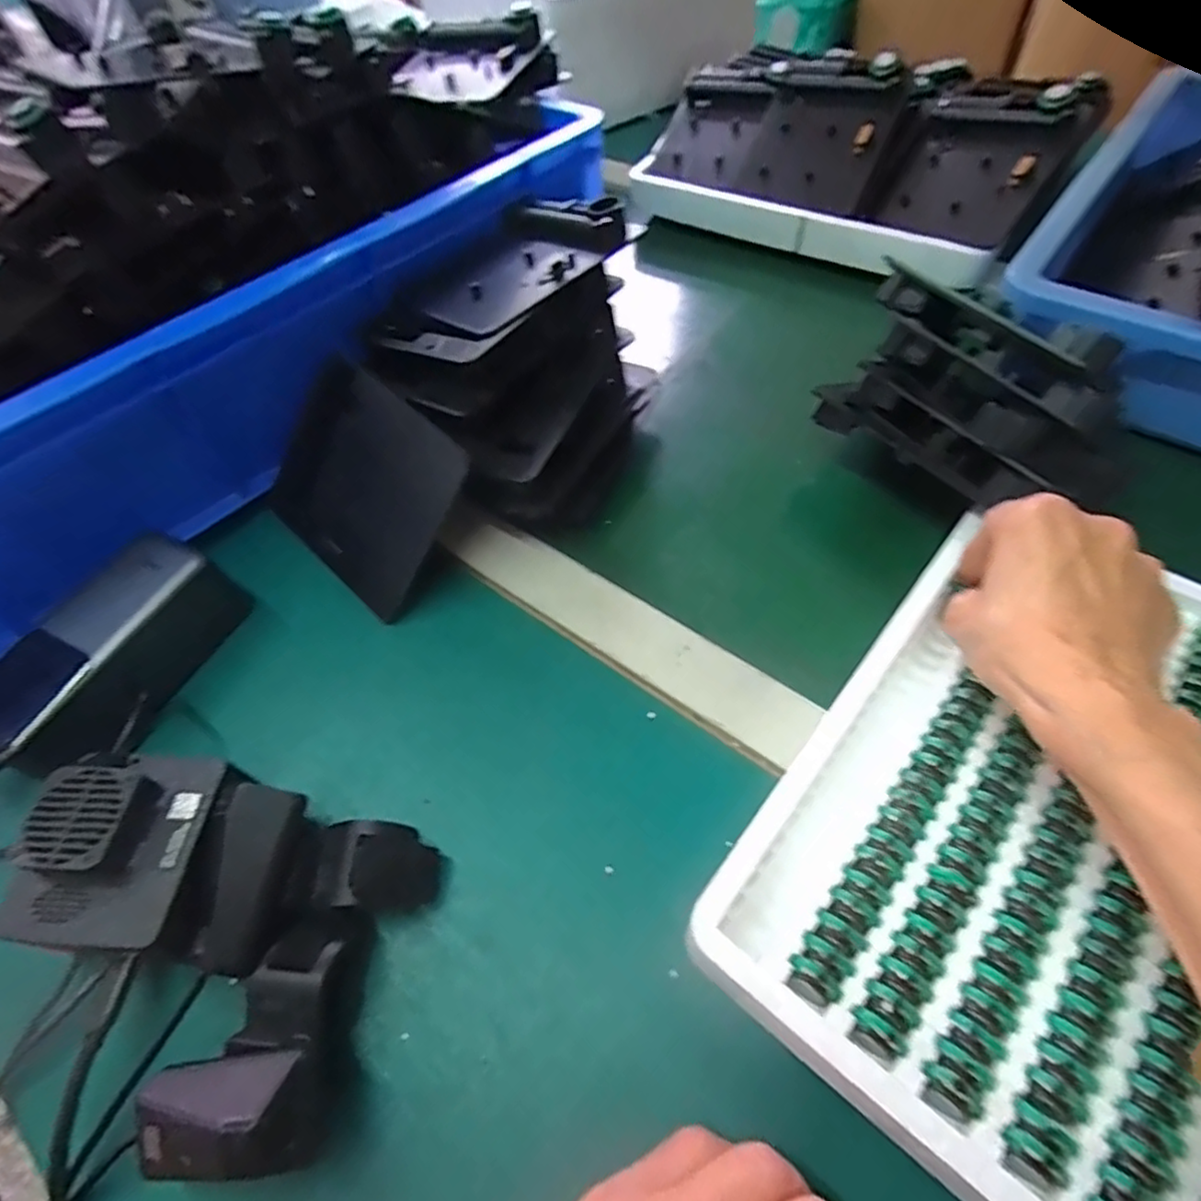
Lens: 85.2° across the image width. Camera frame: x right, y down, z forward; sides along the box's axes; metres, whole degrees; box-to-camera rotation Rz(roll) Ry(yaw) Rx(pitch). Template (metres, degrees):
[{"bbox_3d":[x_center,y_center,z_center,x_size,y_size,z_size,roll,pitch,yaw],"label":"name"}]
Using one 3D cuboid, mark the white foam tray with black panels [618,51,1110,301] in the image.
[{"bbox_3d":[0.196,-0.376,0.552,0.335,0.088,0.171,36,65,27],"label":"white foam tray with black panels"}]

